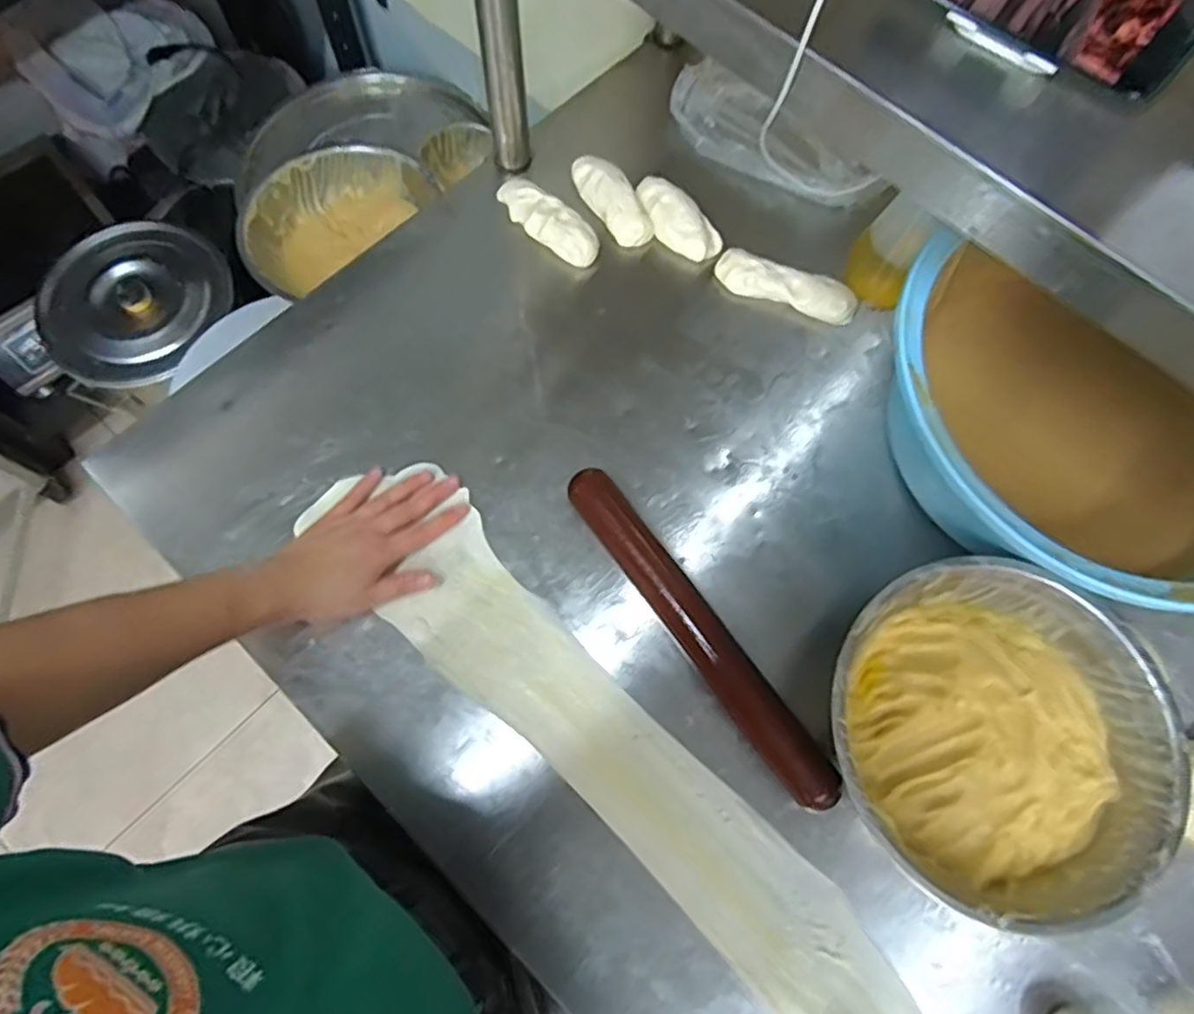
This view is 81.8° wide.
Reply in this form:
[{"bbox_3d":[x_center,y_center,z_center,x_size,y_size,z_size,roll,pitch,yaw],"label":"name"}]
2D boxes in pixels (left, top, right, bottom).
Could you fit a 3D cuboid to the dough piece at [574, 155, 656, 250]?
[{"bbox_3d":[0.014,-0.318,0.711,0.045,0.028,0.108,-28,75,-11],"label":"dough piece"}]

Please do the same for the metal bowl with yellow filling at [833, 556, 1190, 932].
[{"bbox_3d":[0.295,0.169,0.519,0.240,0.068,0.240,1,71,-2],"label":"metal bowl with yellow filling"}]

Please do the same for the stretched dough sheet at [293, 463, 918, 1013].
[{"bbox_3d":[0.016,0.204,0.546,0.592,0.010,0.100,43,77,12],"label":"stretched dough sheet"}]

